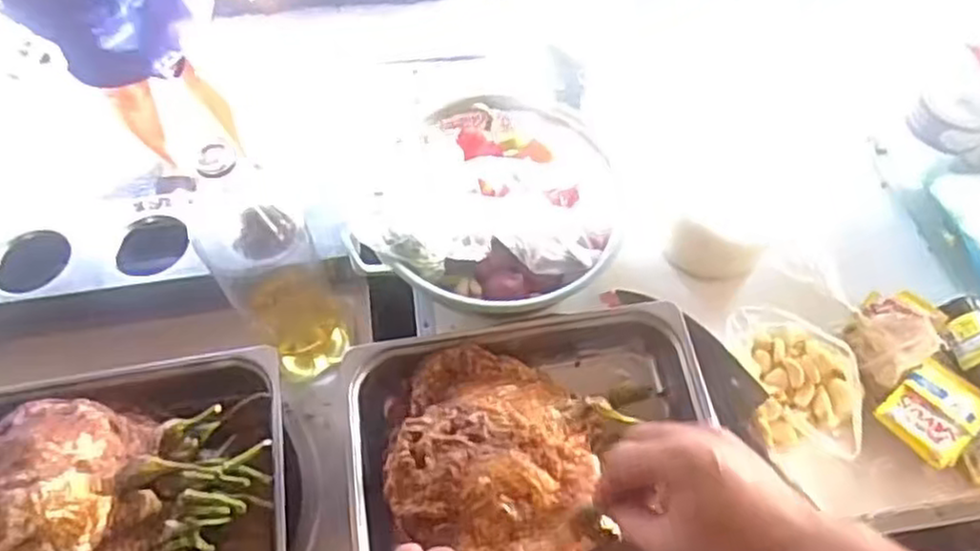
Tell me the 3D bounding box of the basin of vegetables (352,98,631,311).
[{"bbox_3d":[0.008,-0.070,0.758,0.249,0.097,0.258,1,58,-2],"label":"basin of vegetables"}]

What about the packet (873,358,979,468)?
[{"bbox_3d":[0.416,0.125,0.661,0.083,0.026,0.073,-36,66,-22],"label":"packet"}]

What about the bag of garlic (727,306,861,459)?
[{"bbox_3d":[0.294,0.099,0.680,0.097,0.047,0.144,-8,58,-7],"label":"bag of garlic"}]

